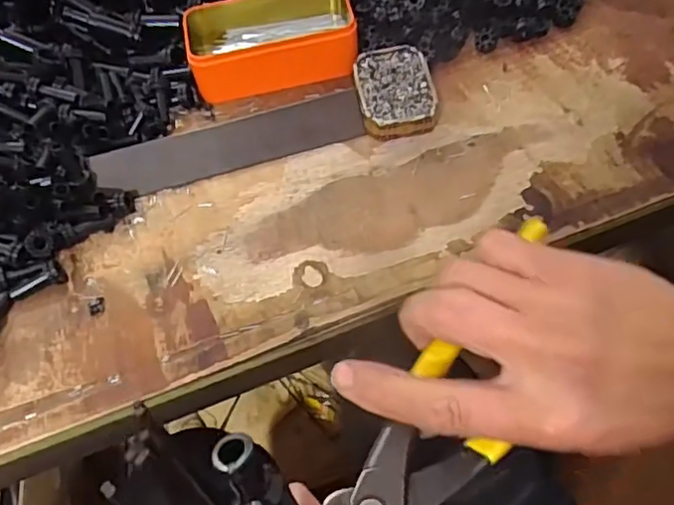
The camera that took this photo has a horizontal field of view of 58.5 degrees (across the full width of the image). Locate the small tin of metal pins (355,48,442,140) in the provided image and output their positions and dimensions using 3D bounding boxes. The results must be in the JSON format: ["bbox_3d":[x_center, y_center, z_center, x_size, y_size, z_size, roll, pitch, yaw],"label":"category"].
[{"bbox_3d":[0.048,-0.135,0.503,0.063,0.020,0.088,-11,57,-2],"label":"small tin of metal pins"}]

